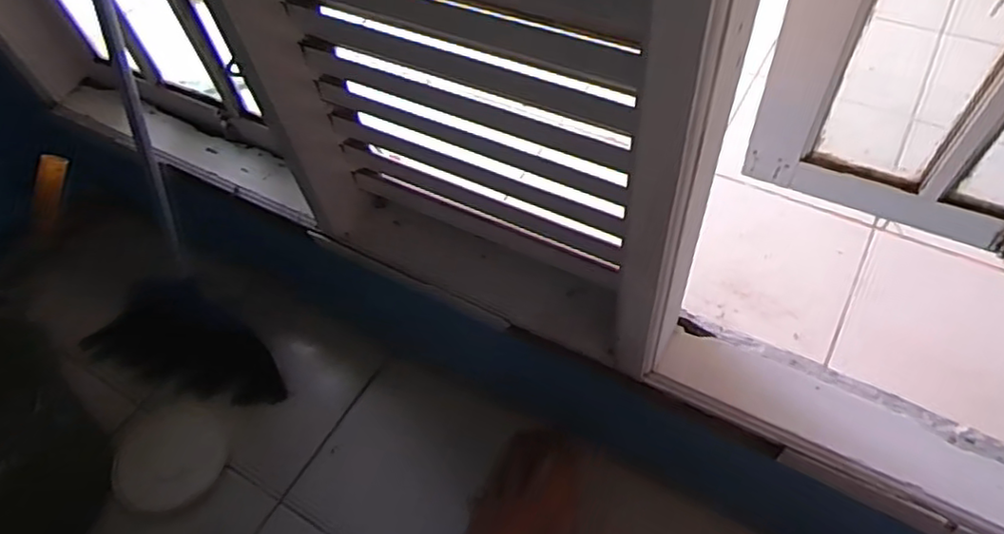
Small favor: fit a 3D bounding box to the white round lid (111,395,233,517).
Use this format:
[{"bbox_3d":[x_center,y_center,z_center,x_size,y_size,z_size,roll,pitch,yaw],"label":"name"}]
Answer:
[{"bbox_3d":[-0.540,0.300,1.061,0.167,0.018,0.198,-21,54,-23],"label":"white round lid"}]

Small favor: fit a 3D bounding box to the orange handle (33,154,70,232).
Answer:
[{"bbox_3d":[-0.634,-0.099,0.911,0.034,0.141,0.028,6,47,-36],"label":"orange handle"}]

